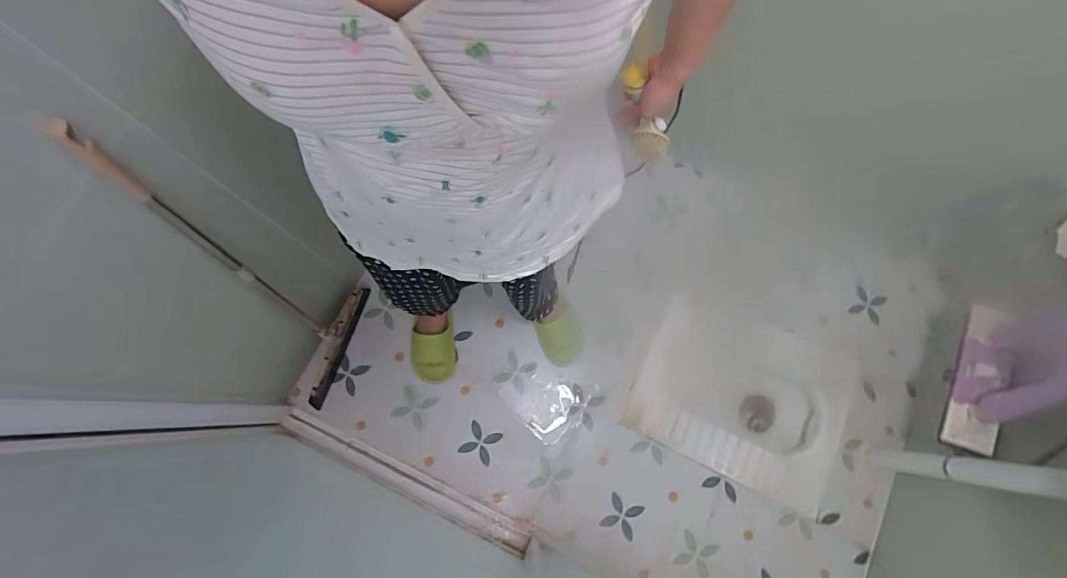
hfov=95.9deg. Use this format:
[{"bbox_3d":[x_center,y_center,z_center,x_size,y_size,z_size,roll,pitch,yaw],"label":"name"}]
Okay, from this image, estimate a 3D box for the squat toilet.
[{"bbox_3d":[0.570,0.298,1.374,0.544,0.139,0.448,26,78,6],"label":"squat toilet"}]

